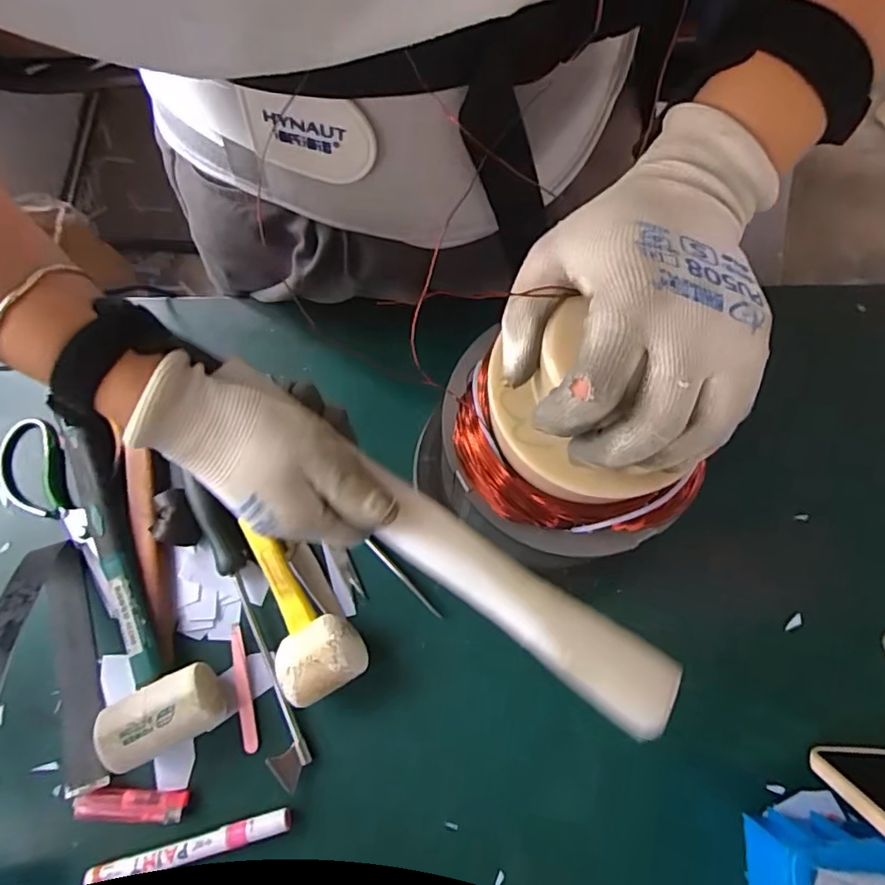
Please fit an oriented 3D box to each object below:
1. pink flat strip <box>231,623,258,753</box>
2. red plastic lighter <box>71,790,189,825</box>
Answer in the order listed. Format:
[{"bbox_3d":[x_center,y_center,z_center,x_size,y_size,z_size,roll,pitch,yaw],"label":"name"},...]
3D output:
[{"bbox_3d":[-0.153,0.187,0.438,0.011,0.004,0.092,-13,75,-3],"label":"pink flat strip"},{"bbox_3d":[-0.227,0.264,0.417,0.078,0.009,0.020,2,75,1],"label":"red plastic lighter"}]

